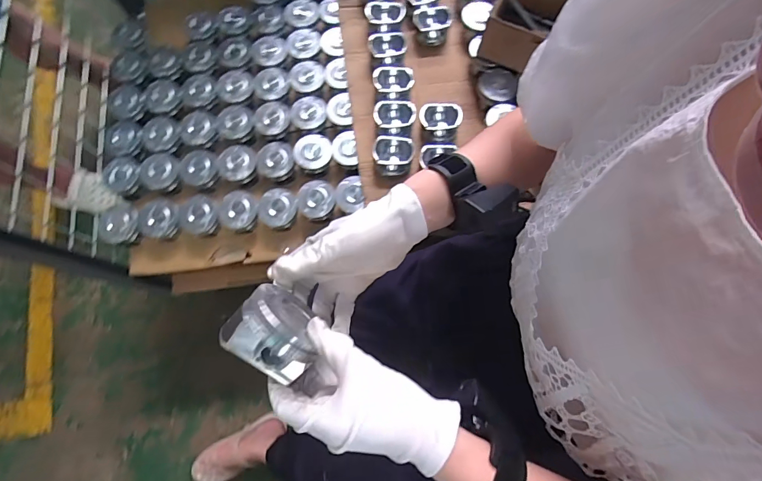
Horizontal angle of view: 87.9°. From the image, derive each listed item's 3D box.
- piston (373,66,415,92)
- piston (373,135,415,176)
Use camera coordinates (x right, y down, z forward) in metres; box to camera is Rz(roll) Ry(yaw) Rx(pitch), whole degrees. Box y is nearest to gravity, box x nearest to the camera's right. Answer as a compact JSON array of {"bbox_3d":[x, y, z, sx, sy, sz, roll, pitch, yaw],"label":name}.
[{"bbox_3d":[0.025,-0.322,0.811,0.081,0.041,0.059,-8,74,-3],"label":"piston"},{"bbox_3d":[0.024,-0.165,0.762,0.078,0.055,0.073,-2,74,-1],"label":"piston"}]

